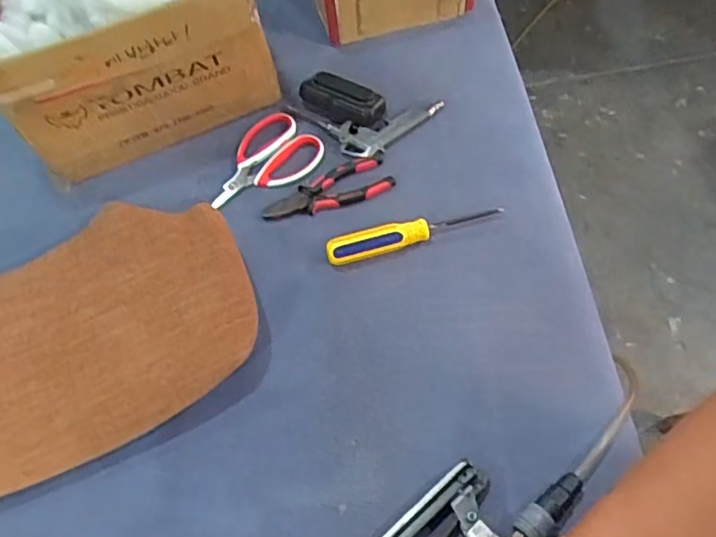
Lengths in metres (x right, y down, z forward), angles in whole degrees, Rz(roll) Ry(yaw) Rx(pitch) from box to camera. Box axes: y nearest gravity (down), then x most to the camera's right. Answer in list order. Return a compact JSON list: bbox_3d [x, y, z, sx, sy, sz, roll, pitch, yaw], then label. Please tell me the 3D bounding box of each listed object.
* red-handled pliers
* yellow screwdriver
[{"bbox_3d":[-0.037,-0.093,0.693,0.149,0.013,0.059,-17,61,-4],"label":"red-handled pliers"},{"bbox_3d":[0.063,-0.040,0.657,0.197,0.020,0.031,-15,61,-2],"label":"yellow screwdriver"}]

